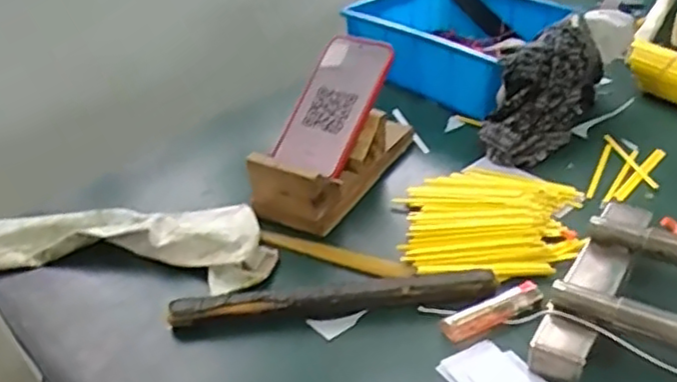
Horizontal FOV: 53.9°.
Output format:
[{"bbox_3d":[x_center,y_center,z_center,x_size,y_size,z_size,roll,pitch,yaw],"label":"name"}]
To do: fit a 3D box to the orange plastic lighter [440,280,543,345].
[{"bbox_3d":[0.122,0.094,0.520,0.087,0.008,0.022,-20,35,-19],"label":"orange plastic lighter"}]

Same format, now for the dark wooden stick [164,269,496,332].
[{"bbox_3d":[-0.006,0.083,0.534,0.257,0.017,0.026,-5,34,-1],"label":"dark wooden stick"}]

